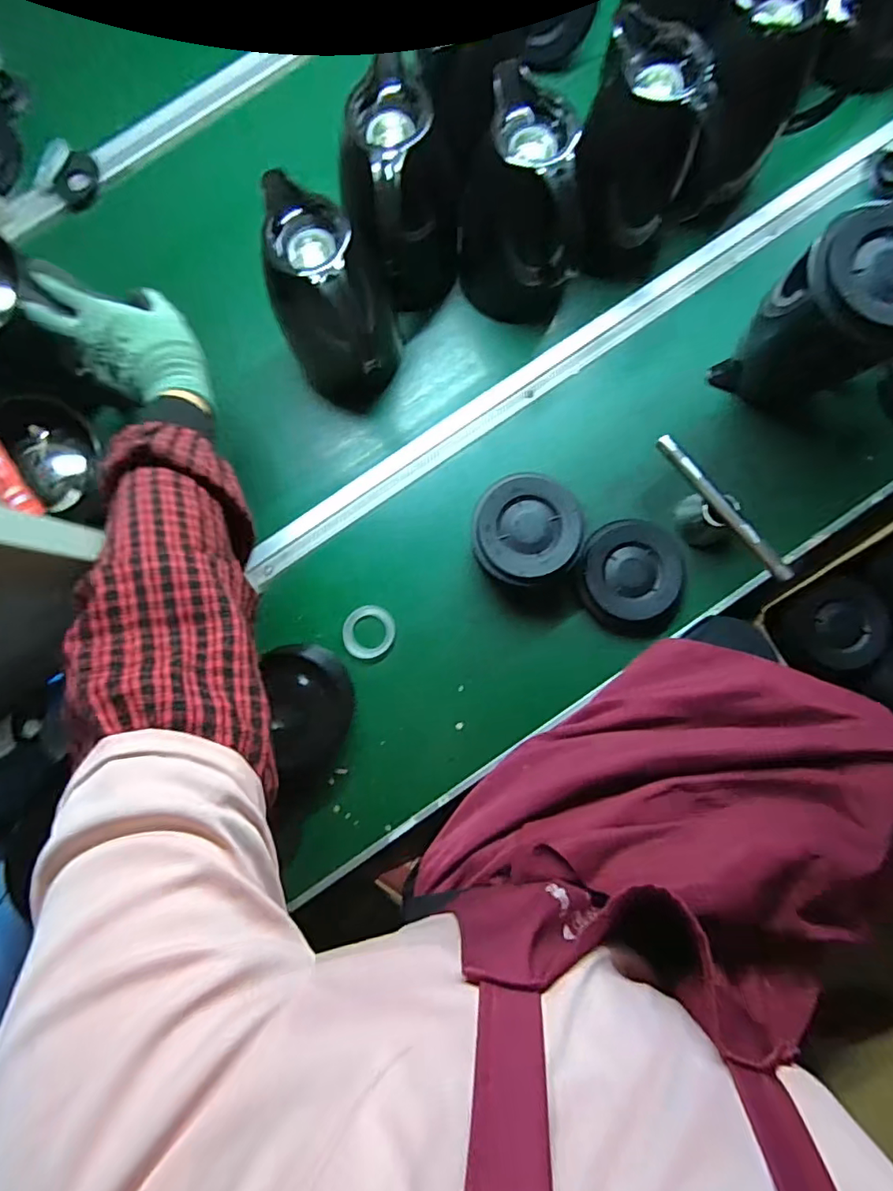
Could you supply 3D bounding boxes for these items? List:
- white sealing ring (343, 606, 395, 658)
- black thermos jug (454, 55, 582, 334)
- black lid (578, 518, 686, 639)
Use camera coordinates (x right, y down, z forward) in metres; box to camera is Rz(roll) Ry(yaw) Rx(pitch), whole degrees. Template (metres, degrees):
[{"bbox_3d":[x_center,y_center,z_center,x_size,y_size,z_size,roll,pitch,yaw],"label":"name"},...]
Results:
[{"bbox_3d":[-0.091,0.043,0.633,0.059,0.009,0.061,0,86,2],"label":"white sealing ring"},{"bbox_3d":[0.073,-0.381,0.555,0.108,0.191,0.132,-1,86,2],"label":"black thermos jug"},{"bbox_3d":[0.211,-0.019,0.620,0.116,0.029,0.129,-6,85,1],"label":"black lid"}]

